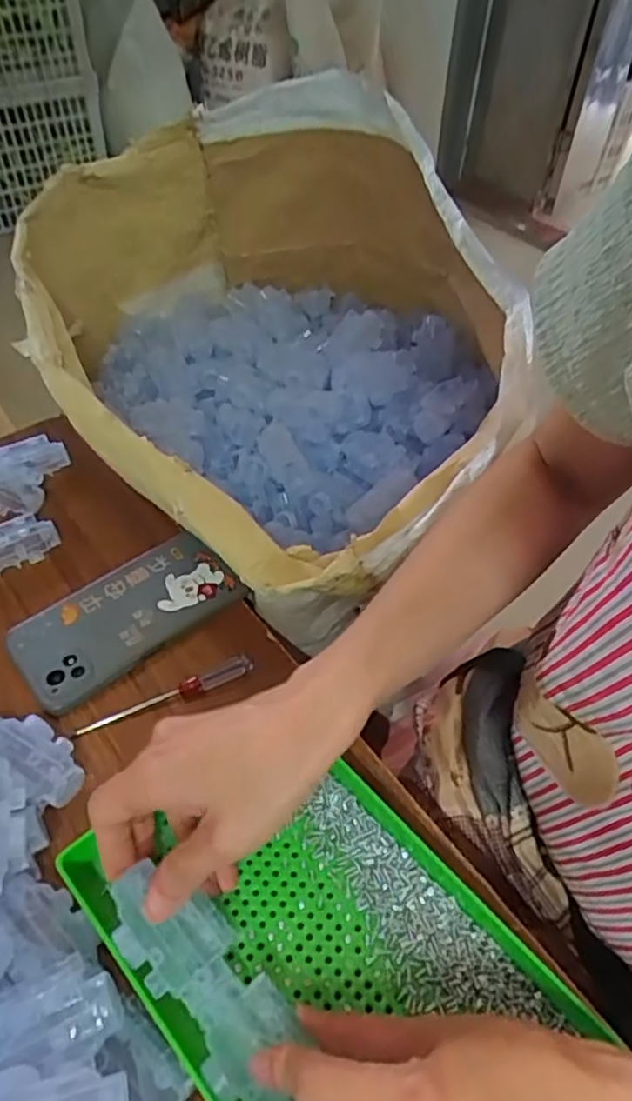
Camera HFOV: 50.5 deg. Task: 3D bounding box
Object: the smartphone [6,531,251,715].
[{"bbox_3d":[-0.135,0.042,0.475,0.153,0.011,0.082,-35,59,-28],"label":"smartphone"}]

